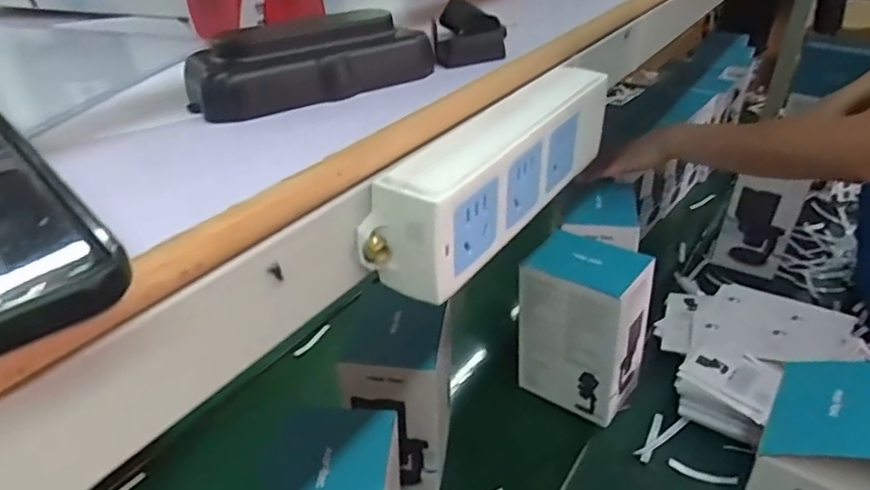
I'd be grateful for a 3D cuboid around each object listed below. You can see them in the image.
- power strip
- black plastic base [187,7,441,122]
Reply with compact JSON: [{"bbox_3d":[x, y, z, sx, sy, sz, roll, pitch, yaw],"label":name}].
[{"bbox_3d":[0.034,-0.036,0.276,0.029,0.051,0.172,15,35,34],"label":"power strip"},{"bbox_3d":[-0.051,-0.080,0.253,0.108,0.031,0.021,-20,31,-23],"label":"black plastic base"}]

